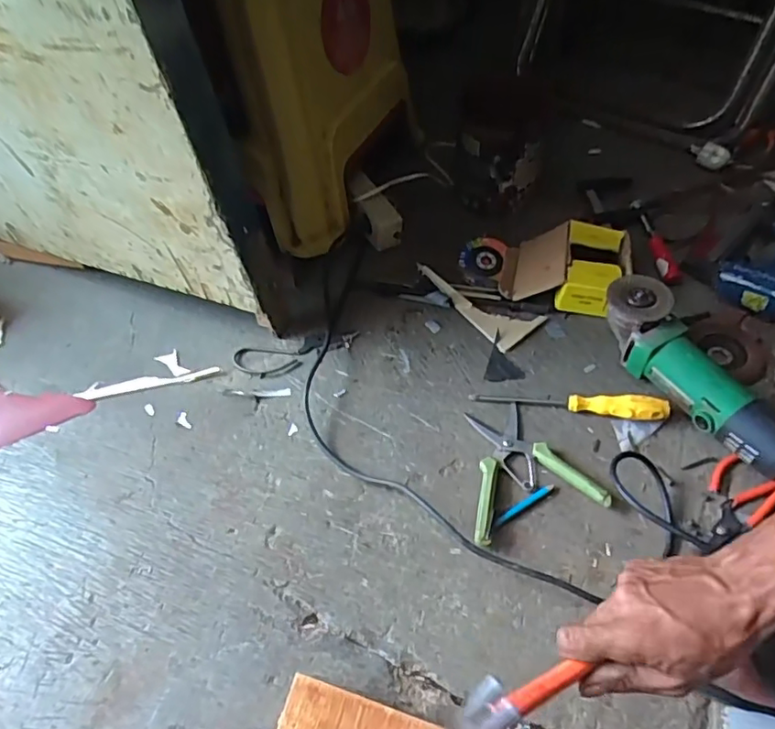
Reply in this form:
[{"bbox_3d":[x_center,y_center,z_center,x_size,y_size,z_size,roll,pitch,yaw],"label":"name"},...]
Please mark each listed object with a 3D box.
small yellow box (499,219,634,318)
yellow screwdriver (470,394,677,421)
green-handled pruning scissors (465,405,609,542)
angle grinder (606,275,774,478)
[{"bbox_3d":[0.241,-0.135,0.775,0.162,0.061,0.120,11,55,12],"label":"small yellow box"},{"bbox_3d":[0.213,0.042,0.673,0.222,0.024,0.026,7,54,9],"label":"yellow screwdriver"},{"bbox_3d":[0.138,0.110,0.628,0.142,0.019,0.148,-18,54,-9],"label":"green-handled pruning scissors"},{"bbox_3d":[0.347,0.013,0.646,0.071,0.084,0.264,-25,55,-14],"label":"angle grinder"}]

